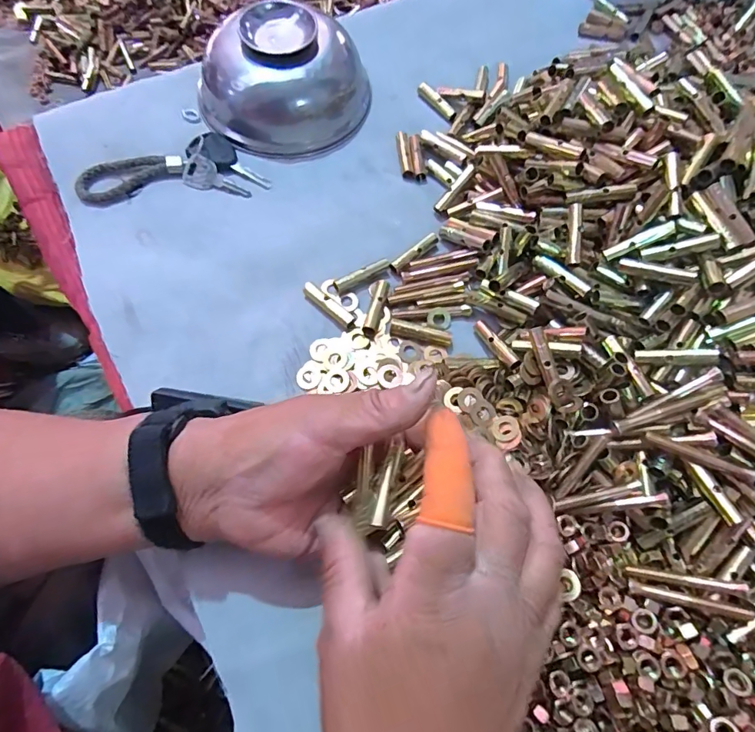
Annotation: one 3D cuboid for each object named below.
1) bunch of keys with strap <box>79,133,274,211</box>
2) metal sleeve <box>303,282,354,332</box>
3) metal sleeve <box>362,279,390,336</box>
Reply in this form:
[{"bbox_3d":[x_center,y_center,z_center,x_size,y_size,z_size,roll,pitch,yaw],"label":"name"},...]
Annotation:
[{"bbox_3d":[-0.157,-0.154,0.362,0.134,0.013,0.058,-3,67,-3],"label":"bunch of keys with strap"},{"bbox_3d":[-0.034,-0.042,0.330,0.044,0.008,0.011,40,71,14],"label":"metal sleeve"},{"bbox_3d":[0.000,-0.041,0.327,0.009,0.012,0.044,13,67,3],"label":"metal sleeve"}]

